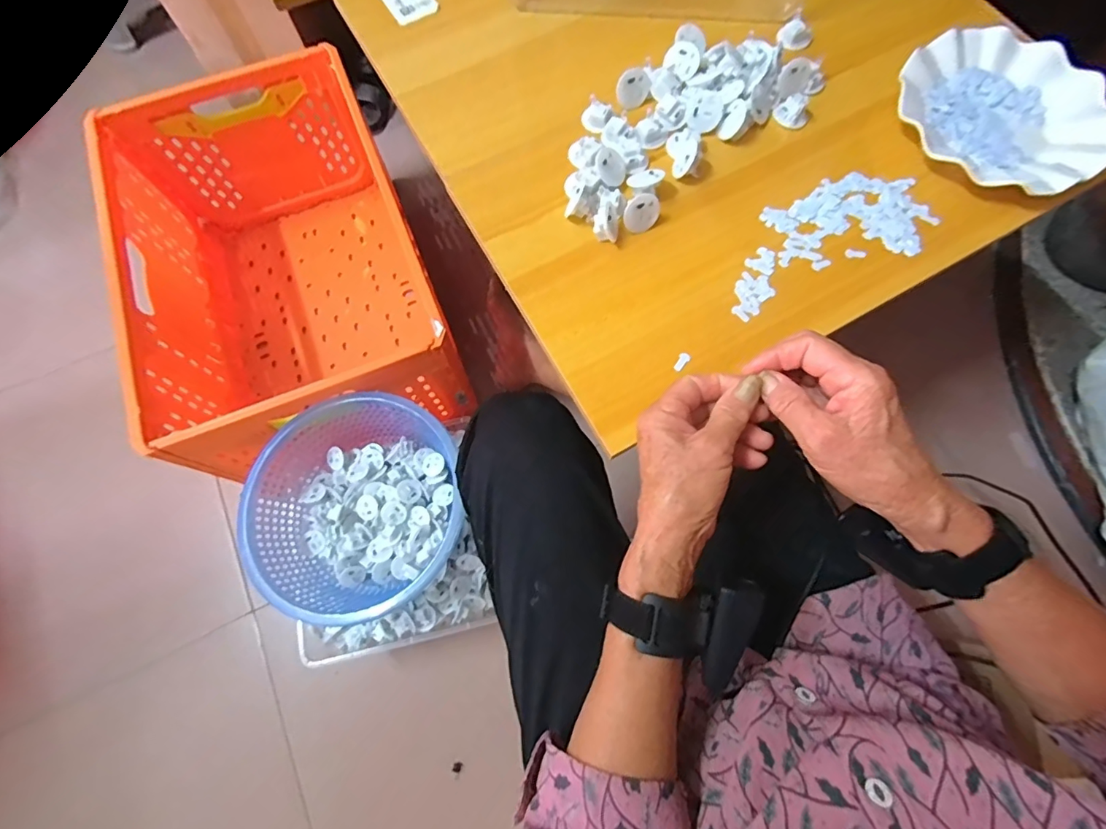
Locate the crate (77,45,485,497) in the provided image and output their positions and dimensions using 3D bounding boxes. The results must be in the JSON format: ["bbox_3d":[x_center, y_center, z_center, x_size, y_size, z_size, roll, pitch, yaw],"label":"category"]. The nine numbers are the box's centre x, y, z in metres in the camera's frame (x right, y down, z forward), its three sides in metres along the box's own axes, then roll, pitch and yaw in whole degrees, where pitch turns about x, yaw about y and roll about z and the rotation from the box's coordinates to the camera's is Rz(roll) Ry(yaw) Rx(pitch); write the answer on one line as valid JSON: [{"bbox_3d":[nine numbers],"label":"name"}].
[{"bbox_3d":[-0.435,-0.235,0.834,0.391,0.296,0.616,-22,73,-6],"label":"crate"}]

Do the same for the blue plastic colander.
[{"bbox_3d":[-0.252,0.117,0.634,0.258,0.107,0.262,0,72,1],"label":"blue plastic colander"}]

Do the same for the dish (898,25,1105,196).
[{"bbox_3d":[0.415,-0.280,0.449,0.171,0.022,0.179,-35,75,-9],"label":"dish"}]

